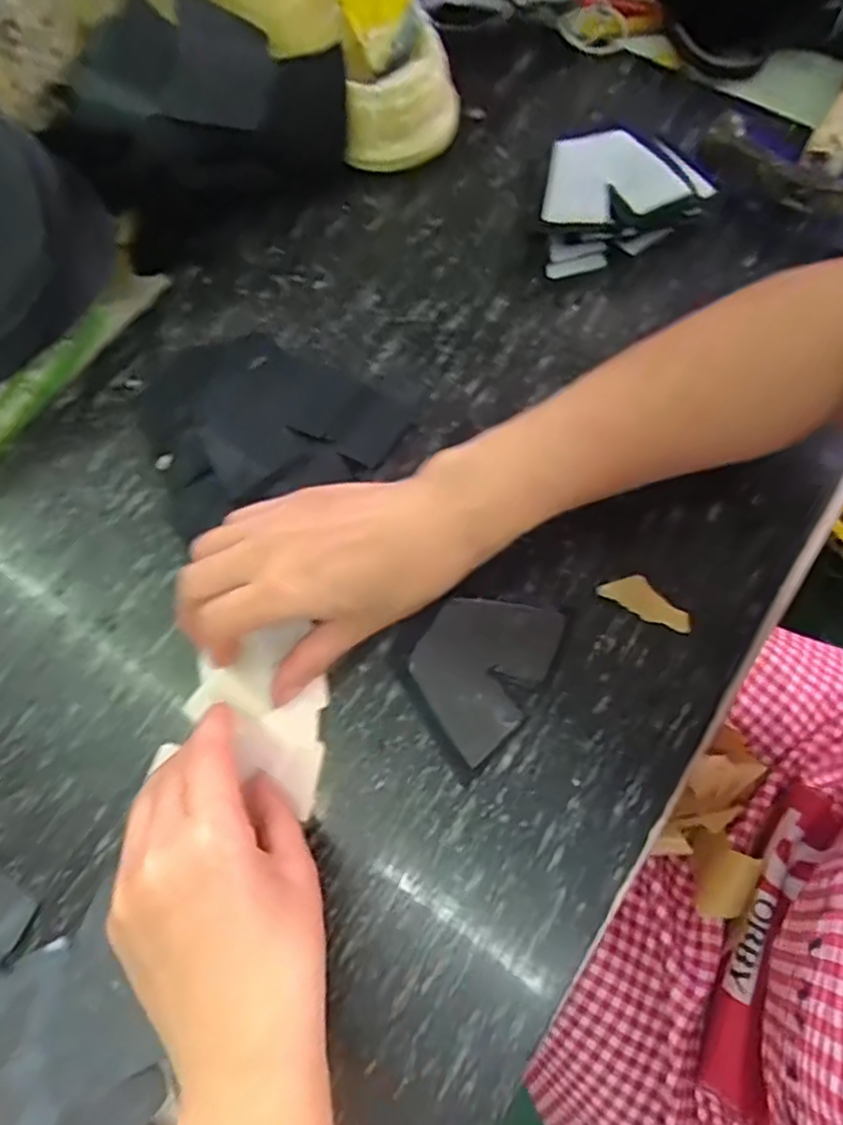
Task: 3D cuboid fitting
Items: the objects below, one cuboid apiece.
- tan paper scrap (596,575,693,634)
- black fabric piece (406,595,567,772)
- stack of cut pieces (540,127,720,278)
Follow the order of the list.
[{"bbox_3d":[0.114,0.018,0.340,0.045,0.009,0.017,28,74,10],"label":"tan paper scrap"},{"bbox_3d":[0.028,0.050,0.334,0.059,0.006,0.079,29,74,10],"label":"black fabric piece"},{"bbox_3d":[0.114,-0.218,0.403,0.105,0.039,0.063,-20,72,-5],"label":"stack of cut pieces"}]

